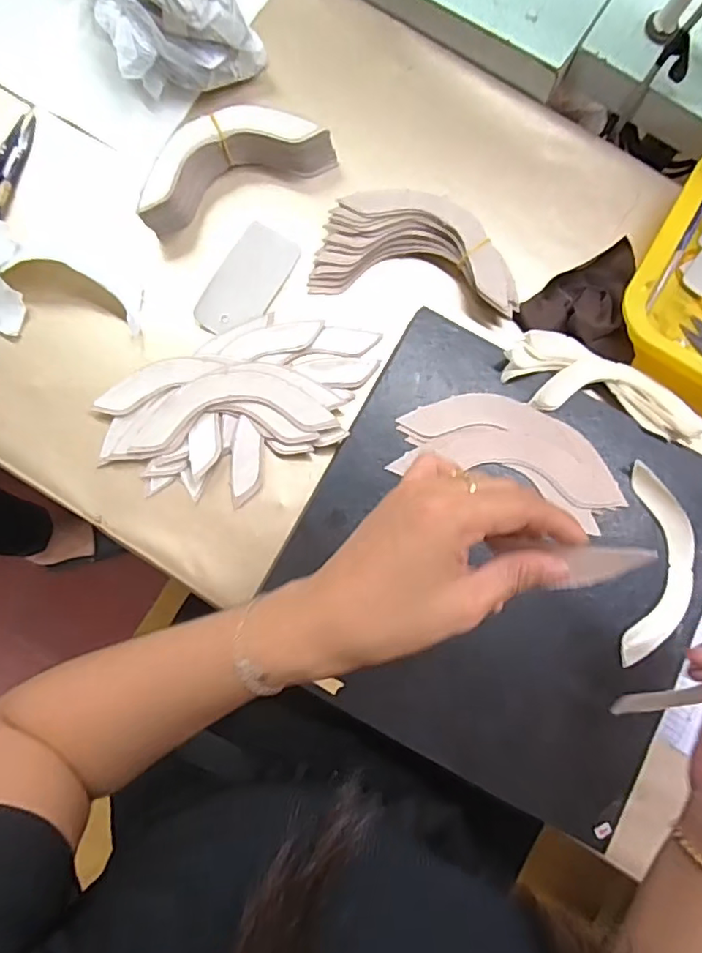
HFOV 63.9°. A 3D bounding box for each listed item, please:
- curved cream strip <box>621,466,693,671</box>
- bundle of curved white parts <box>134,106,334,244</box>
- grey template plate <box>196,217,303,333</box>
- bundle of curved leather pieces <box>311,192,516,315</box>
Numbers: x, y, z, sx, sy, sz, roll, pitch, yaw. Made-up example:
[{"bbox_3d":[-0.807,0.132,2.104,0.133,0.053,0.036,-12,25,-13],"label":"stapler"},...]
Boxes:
[{"bbox_3d":[0.238,0.069,0.431,0.048,0.008,0.148,9,83,-1],"label":"curved cream strip"},{"bbox_3d":[-0.100,-0.264,0.470,0.170,0.042,0.059,-25,84,-5],"label":"bundle of curved white parts"},{"bbox_3d":[-0.087,-0.162,0.471,0.054,0.008,0.100,29,85,-4],"label":"grey template plate"},{"bbox_3d":[0.056,-0.189,0.474,0.168,0.032,0.086,9,82,-1],"label":"bundle of curved leather pieces"}]

